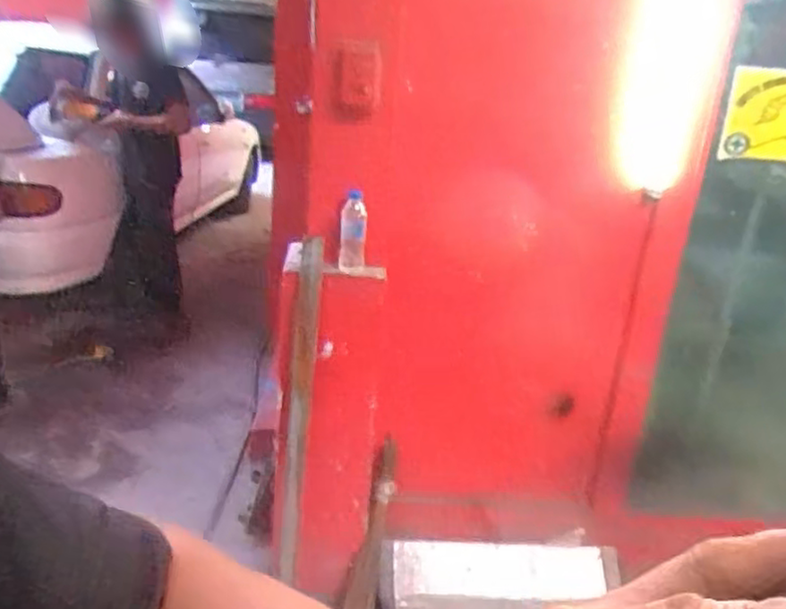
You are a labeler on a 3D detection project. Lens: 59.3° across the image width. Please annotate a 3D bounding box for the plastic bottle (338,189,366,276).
[{"bbox_3d":[-0.090,-0.146,1.529,0.058,0.189,0.054,3,20,-4],"label":"plastic bottle"}]

